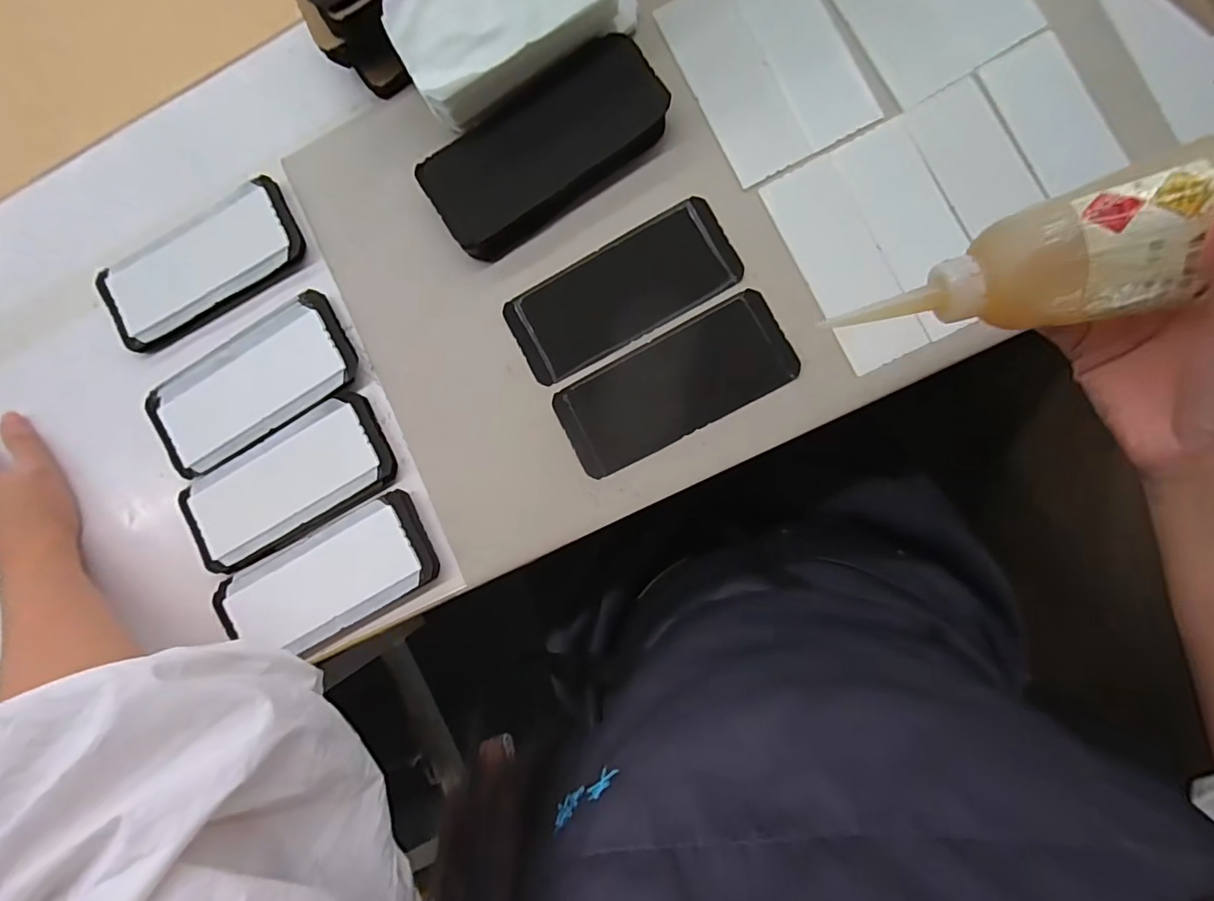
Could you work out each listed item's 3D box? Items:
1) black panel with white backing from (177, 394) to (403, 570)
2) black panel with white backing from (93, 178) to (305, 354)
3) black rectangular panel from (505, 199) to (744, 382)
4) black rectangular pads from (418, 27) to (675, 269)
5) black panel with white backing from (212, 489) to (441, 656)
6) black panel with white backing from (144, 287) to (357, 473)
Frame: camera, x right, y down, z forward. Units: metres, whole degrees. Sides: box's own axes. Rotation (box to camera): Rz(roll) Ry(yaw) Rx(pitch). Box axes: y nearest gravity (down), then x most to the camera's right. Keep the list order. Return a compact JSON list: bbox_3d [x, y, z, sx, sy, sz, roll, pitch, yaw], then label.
[{"bbox_3d":[-0.240,0.025,0.401,0.162,0.017,0.076,-29,88,6],"label":"black panel with white backing"},{"bbox_3d":[-0.318,-0.144,0.410,0.165,0.011,0.070,-27,88,6],"label":"black panel with white backing"},{"bbox_3d":[0.010,-0.114,0.382,0.162,0.007,0.070,-28,88,6],"label":"black rectangular panel"},{"bbox_3d":[-0.045,-0.218,0.380,0.174,0.019,0.084,-35,88,6],"label":"black rectangular pads"},{"bbox_3d":[-0.207,0.097,0.395,0.162,0.022,0.072,-27,88,6],"label":"black panel with white backing"},{"bbox_3d":[-0.273,-0.050,0.408,0.166,0.013,0.081,-32,88,6],"label":"black panel with white backing"}]

